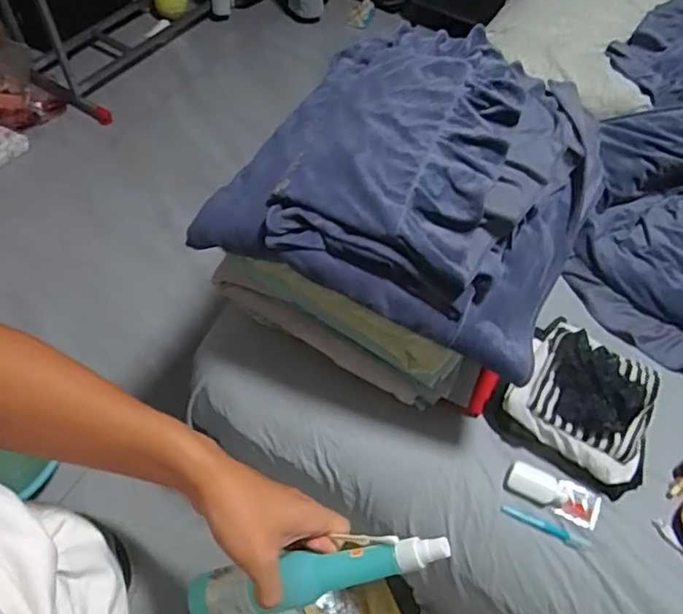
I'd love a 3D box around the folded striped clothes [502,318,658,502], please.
[{"bbox_3d":[0.419,0.155,0.966,0.241,0.113,0.213,30,61,15],"label":"folded striped clothes"}]

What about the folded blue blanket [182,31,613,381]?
[{"bbox_3d":[0.123,-0.220,0.902,0.515,0.144,0.488,23,60,12],"label":"folded blue blanket"}]

